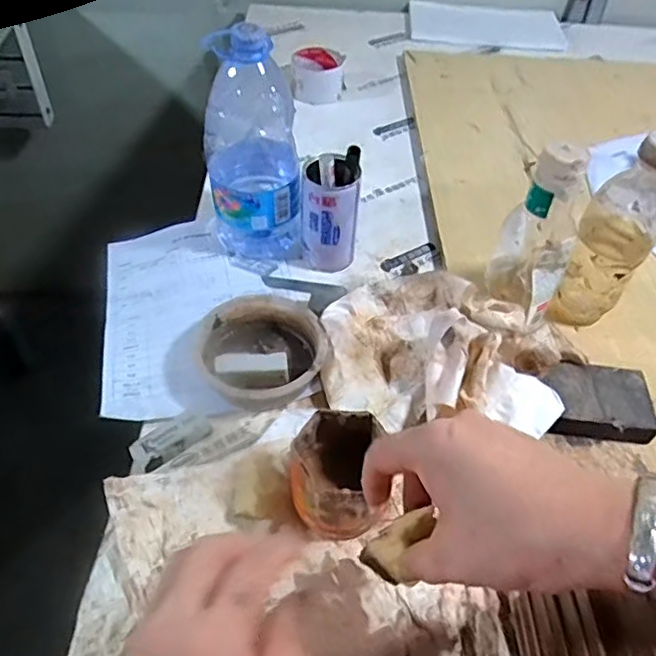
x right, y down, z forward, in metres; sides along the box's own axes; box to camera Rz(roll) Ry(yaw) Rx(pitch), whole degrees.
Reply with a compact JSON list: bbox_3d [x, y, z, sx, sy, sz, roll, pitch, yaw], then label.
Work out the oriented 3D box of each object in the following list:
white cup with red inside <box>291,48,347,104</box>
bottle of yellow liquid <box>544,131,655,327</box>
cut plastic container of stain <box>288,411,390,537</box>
[{"bbox_3d":[-0.015,-0.406,0.999,0.081,0.059,0.076,2,48,-3],"label":"white cup with red inside"},{"bbox_3d":[0.286,-0.092,0.615,0.070,0.216,0.060,29,52,20],"label":"bottle of yellow liquid"},{"bbox_3d":[0.005,0.118,0.503,0.067,0.066,0.082,5,48,0],"label":"cut plastic container of stain"}]

